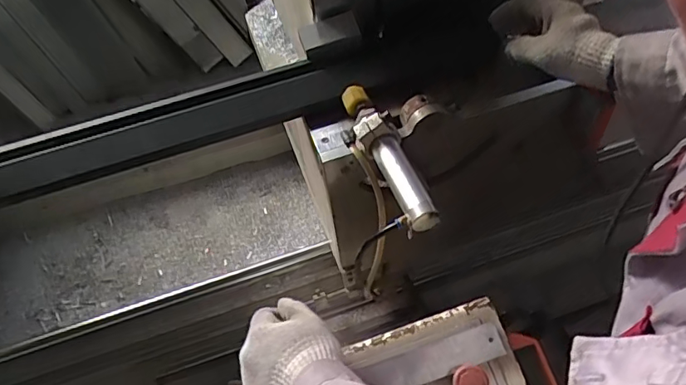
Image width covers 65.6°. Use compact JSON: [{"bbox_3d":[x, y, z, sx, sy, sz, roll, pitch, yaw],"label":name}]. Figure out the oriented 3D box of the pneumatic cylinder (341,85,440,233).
[{"bbox_3d":[0.058,-0.054,0.694,0.058,0.065,0.237,-19,52,-9],"label":"pneumatic cylinder"}]

